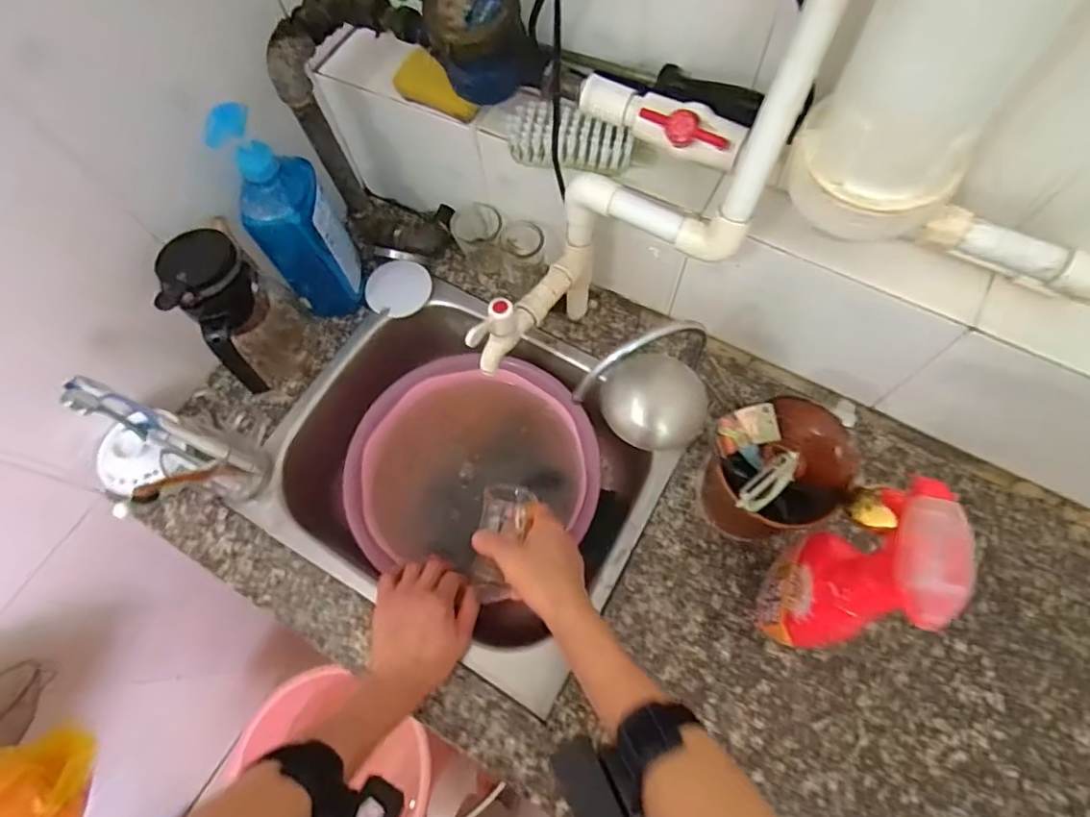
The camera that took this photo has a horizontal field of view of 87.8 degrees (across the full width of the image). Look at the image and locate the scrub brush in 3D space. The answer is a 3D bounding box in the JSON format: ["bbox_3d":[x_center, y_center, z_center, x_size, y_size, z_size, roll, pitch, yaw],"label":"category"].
[{"bbox_3d":[0.026,-0.264,0.552,0.117,0.038,0.050,14,70,9],"label":"scrub brush"}]

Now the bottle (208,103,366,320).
[{"bbox_3d":[-0.271,-0.200,0.621,0.088,0.297,0.066,-33,70,-10],"label":"bottle"}]

